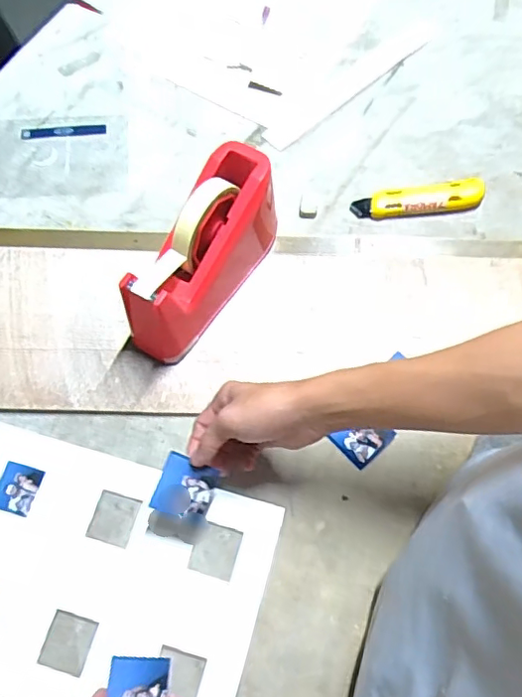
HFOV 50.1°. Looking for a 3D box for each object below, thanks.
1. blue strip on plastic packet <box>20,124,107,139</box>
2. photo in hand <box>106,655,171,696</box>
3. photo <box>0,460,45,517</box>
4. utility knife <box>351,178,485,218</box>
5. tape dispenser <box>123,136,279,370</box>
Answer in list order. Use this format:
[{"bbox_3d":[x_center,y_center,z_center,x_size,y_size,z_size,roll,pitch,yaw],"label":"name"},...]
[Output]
[{"bbox_3d":[-0.239,-0.262,0.673,0.102,0.004,0.015,-3,68,0],"label":"blue strip on plastic packet"},{"bbox_3d":[-0.092,0.260,0.421,0.045,0.006,0.049,0,68,1],"label":"photo in hand"},{"bbox_3d":[-0.227,0.129,0.517,0.038,0.004,0.043,14,69,6],"label":"photo"},{"bbox_3d":[0.180,-0.170,0.636,0.150,0.013,0.039,-7,68,-2],"label":"utility knife"},{"bbox_3d":[-0.053,-0.092,0.546,0.068,0.106,0.211,27,71,11],"label":"tape dispenser"}]

